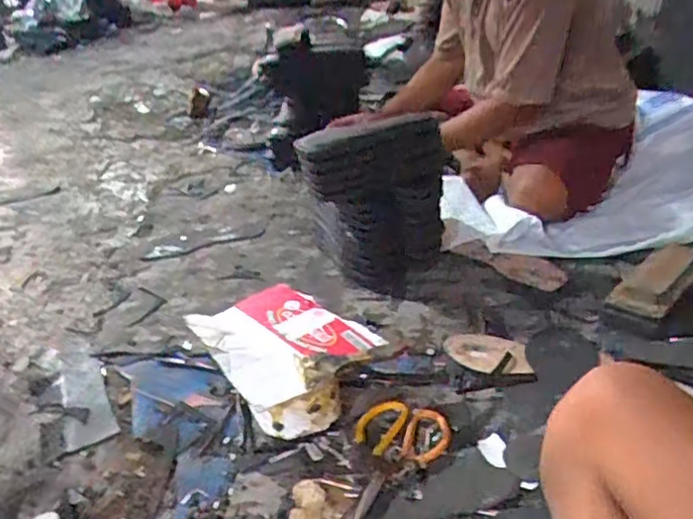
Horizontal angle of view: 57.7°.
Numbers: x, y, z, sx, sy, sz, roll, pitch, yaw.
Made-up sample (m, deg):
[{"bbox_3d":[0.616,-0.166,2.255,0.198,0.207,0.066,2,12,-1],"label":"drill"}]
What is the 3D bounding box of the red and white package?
[{"bbox_3d":[-0.084,0.144,0.886,0.198,0.119,0.206,-27,39,-35],"label":"red and white package"}]

